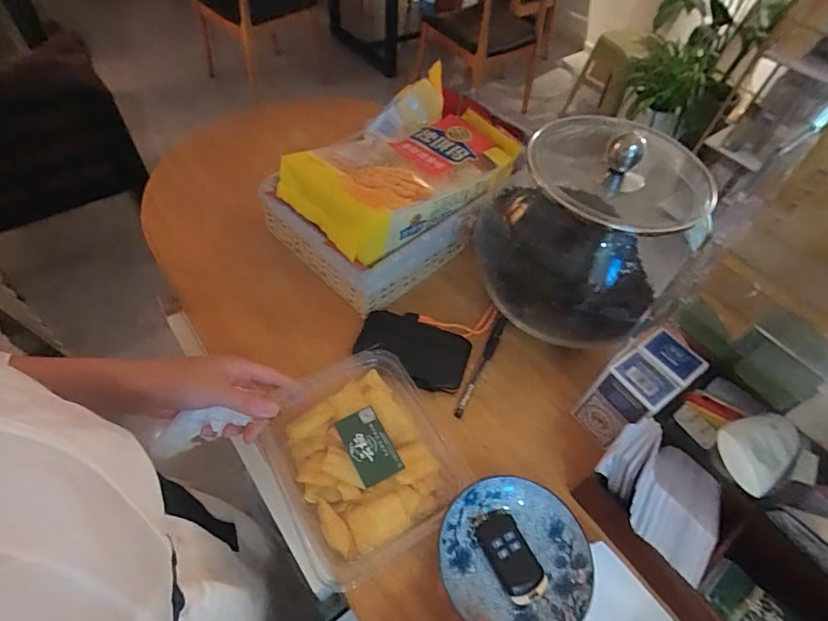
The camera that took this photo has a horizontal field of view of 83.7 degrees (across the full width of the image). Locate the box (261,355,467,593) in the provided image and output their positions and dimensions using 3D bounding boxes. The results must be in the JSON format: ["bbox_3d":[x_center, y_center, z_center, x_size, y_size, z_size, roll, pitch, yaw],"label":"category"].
[{"bbox_3d":[-0.047,0.137,0.433,0.150,0.033,0.178,-25,60,-21],"label":"box"}]

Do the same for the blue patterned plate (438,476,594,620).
[{"bbox_3d":[0.081,0.196,0.372,0.114,0.022,0.114,3,54,-4],"label":"blue patterned plate"}]

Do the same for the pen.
[{"bbox_3d":[0.079,0.060,0.529,0.013,0.007,0.144,23,55,11],"label":"pen"}]

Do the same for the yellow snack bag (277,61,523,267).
[{"bbox_3d":[-0.011,-0.184,0.568,0.284,0.058,0.183,-33,63,-26],"label":"yellow snack bag"}]

